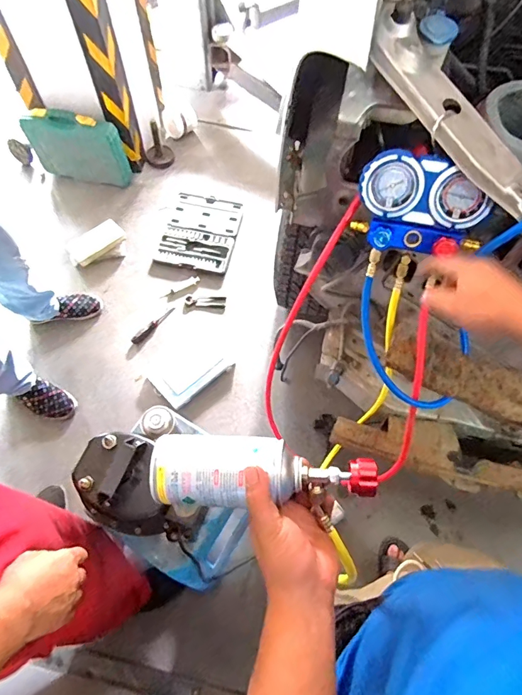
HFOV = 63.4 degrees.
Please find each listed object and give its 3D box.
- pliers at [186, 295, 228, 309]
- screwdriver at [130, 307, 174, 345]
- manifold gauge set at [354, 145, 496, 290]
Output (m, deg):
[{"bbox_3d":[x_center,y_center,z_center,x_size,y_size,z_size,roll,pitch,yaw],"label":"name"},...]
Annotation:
[{"bbox_3d":[-0.211,-0.172,1.604,0.155,0.014,0.054,4,65,0],"label":"pliers"},{"bbox_3d":[-0.394,-0.083,1.554,0.032,0.029,0.194,41,71,16],"label":"screwdriver"},{"bbox_3d":[0.213,-0.190,0.566,0.168,0.126,0.070,17,31,8],"label":"manifold gauge set"}]

